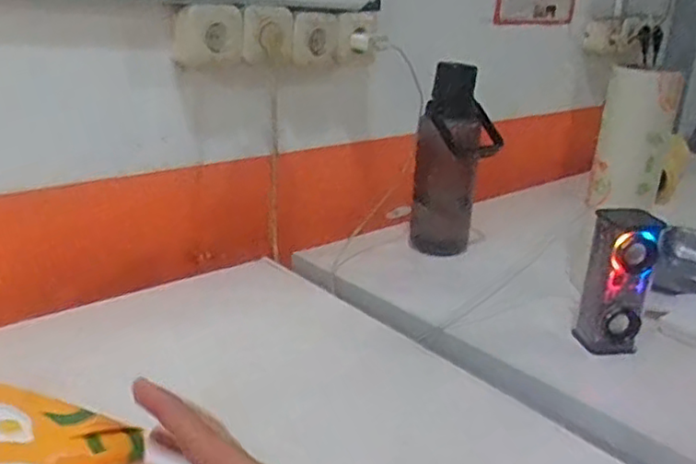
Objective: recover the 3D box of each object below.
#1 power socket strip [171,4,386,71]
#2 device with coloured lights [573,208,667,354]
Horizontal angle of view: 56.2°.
[{"bbox_3d":[-0.082,-0.265,0.890,0.311,0.075,0.039,-10,24,-34],"label":"power socket strip"},{"bbox_3d":[0.311,0.063,0.756,0.070,0.171,0.042,10,21,18],"label":"device with coloured lights"}]

